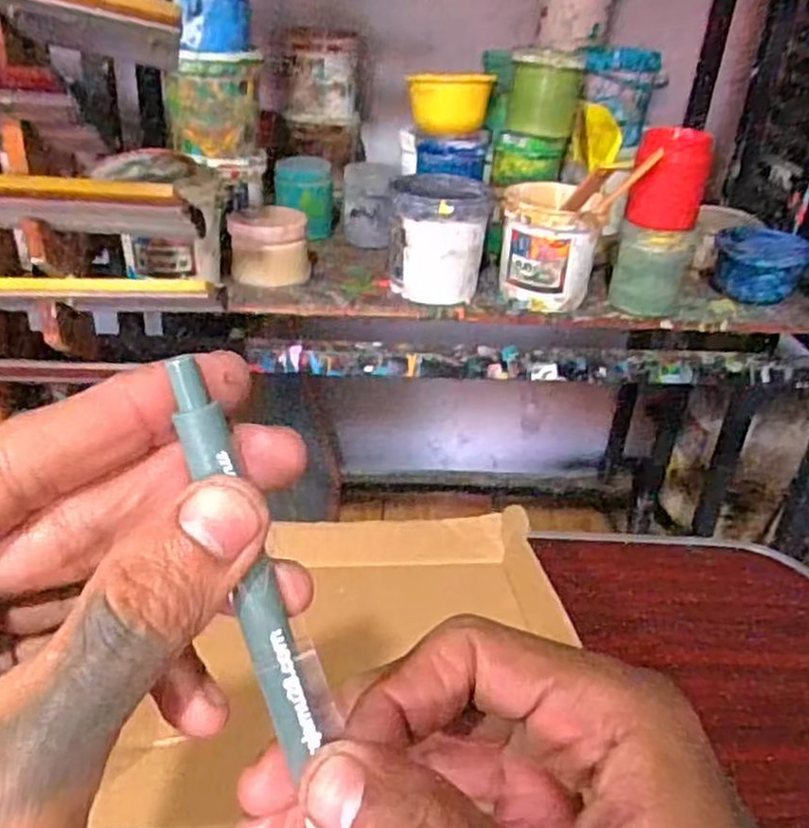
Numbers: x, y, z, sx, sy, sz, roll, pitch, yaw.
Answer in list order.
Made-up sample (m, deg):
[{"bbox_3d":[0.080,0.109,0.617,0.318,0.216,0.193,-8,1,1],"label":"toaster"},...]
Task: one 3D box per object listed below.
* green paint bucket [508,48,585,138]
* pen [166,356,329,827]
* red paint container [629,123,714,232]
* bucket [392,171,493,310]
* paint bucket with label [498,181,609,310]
[{"bbox_3d":[0.179,-0.414,0.974,0.088,0.096,0.082,7,31,5],"label":"green paint bucket"},{"bbox_3d":[-0.027,0.052,0.163,0.010,0.131,0.005,-21,9,-35],"label":"pen"},{"bbox_3d":[0.294,-0.262,0.843,0.076,0.094,0.072,13,32,14],"label":"red paint container"},{"bbox_3d":[0.039,-0.202,0.902,0.109,0.133,0.098,1,31,-5],"label":"bucket"},{"bbox_3d":[0.173,-0.195,0.914,0.108,0.143,0.106,3,31,-2],"label":"paint bucket with label"}]

